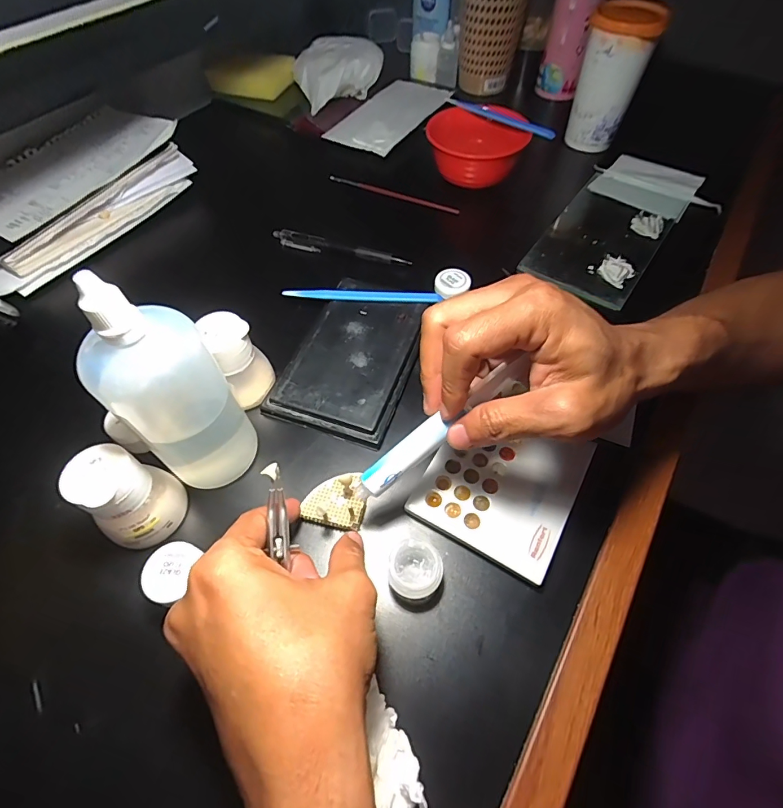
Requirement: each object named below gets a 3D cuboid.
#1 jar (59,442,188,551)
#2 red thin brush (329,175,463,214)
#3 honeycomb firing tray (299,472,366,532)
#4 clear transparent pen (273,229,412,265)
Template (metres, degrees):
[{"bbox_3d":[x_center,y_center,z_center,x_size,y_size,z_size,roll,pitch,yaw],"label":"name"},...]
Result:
[{"bbox_3d":[-0.159,0.055,0.261,0.042,0.058,0.046,0,57,0],"label":"jar"},{"bbox_3d":[0.001,-0.237,0.485,0.159,0.008,0.006,23,60,14],"label":"red thin brush"},{"bbox_3d":[-0.036,0.062,0.284,0.040,0.006,0.037,13,58,8],"label":"honeycomb firing tray"},{"bbox_3d":[-0.053,-0.155,0.429,0.144,0.013,0.013,18,59,11],"label":"clear transparent pen"}]

